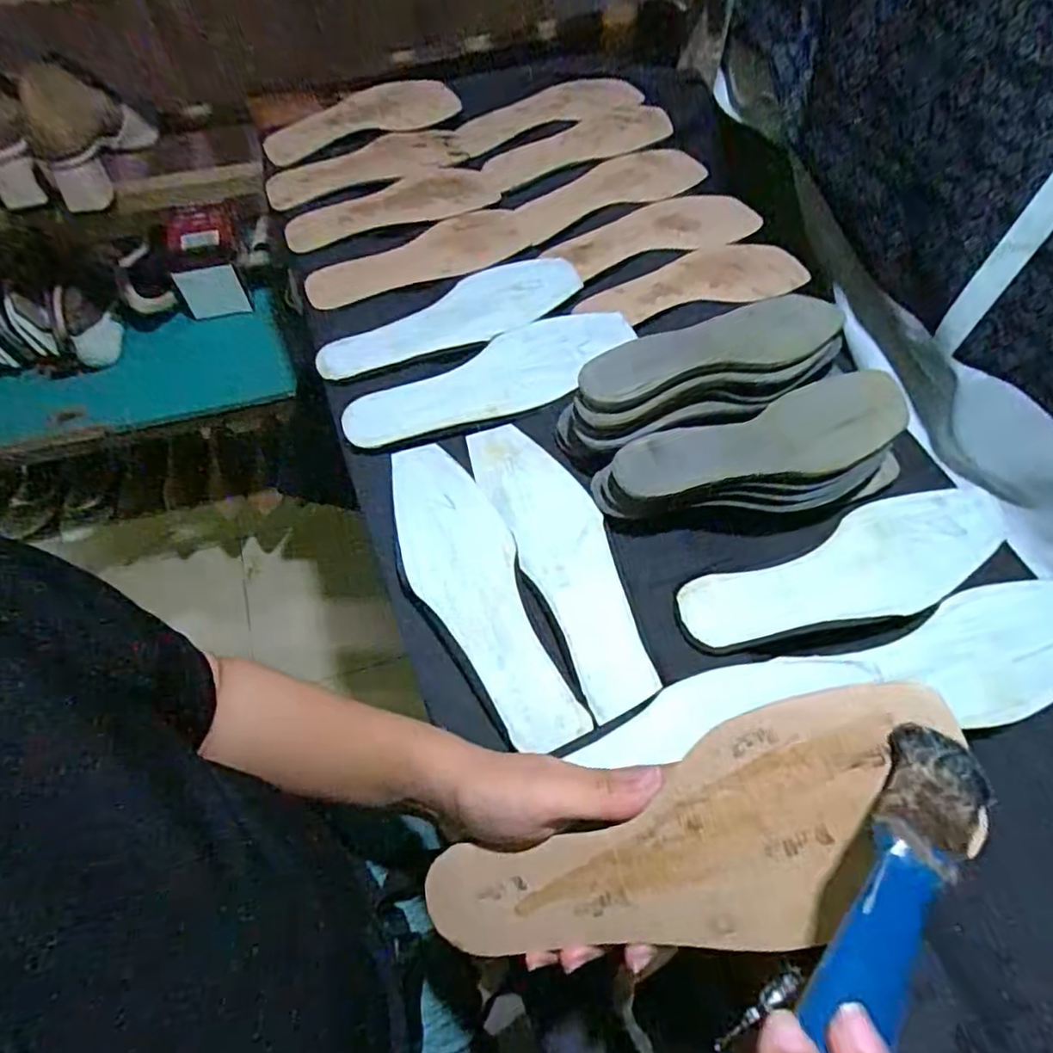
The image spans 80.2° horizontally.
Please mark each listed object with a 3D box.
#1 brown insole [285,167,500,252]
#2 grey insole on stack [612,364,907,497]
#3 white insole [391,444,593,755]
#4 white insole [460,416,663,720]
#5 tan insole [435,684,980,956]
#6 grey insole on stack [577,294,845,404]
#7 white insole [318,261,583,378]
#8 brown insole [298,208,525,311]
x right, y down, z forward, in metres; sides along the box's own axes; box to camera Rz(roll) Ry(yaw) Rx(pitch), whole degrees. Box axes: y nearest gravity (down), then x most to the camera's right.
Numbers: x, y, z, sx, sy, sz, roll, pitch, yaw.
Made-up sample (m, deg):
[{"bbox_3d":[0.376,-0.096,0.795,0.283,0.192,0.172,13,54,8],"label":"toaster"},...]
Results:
[{"bbox_3d":[-0.142,-0.351,0.686,0.232,0.010,0.078,-29,66,-16],"label":"brown insole"},{"bbox_3d":[0.189,-0.070,0.489,0.244,0.020,0.074,-14,64,-12],"label":"grey insole on stack"},{"bbox_3d":[-0.042,0.039,0.463,0.078,0.005,0.261,-20,63,-13],"label":"white insole"},{"bbox_3d":[0.028,0.017,0.484,0.070,0.015,0.250,-26,67,-3],"label":"white insole"},{"bbox_3d":[0.060,0.137,0.255,0.230,0.018,0.076,-32,61,18],"label":"tan insole"},{"bbox_3d":[0.152,-0.152,0.515,0.235,0.017,0.074,-16,56,-15],"label":"grey insole on stack"},{"bbox_3d":[-0.066,-0.201,0.601,0.264,0.009,0.083,-28,65,-16],"label":"white insole"},{"bbox_3d":[-0.109,-0.280,0.646,0.237,0.009,0.083,-26,64,-16],"label":"brown insole"}]

